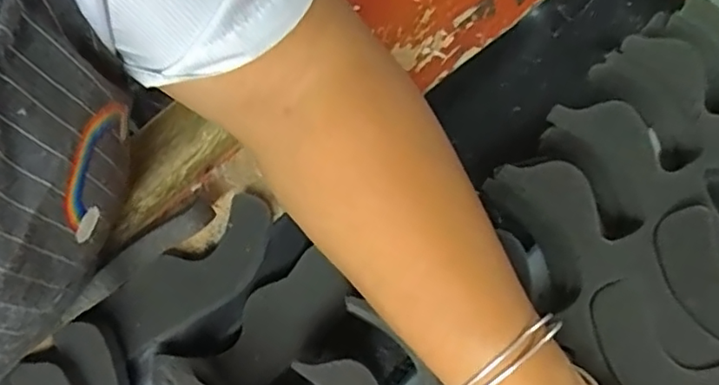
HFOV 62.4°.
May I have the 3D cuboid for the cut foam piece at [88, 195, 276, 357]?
[{"bbox_3d":[-0.107,0.054,0.393,0.121,0.015,0.051,-39,79,-12],"label":"cut foam piece"}]

